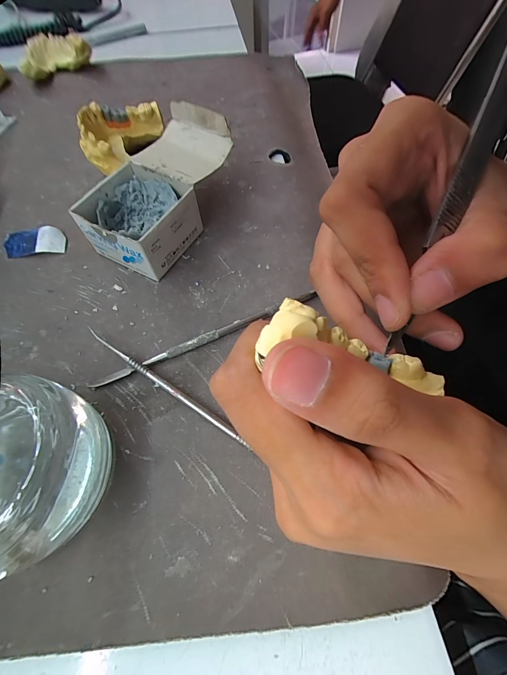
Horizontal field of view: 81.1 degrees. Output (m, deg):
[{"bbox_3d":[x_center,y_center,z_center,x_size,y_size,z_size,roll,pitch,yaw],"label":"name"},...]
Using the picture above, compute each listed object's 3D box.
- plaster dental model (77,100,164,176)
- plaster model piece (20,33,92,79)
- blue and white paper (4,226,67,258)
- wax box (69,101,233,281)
[{"bbox_3d":[-0.103,-0.158,0.232,0.031,0.039,0.067,22,65,11],"label":"plaster dental model"},{"bbox_3d":[-0.209,-0.296,0.311,0.068,0.028,0.047,-27,66,-13],"label":"plaster model piece"},{"bbox_3d":[-0.150,-0.066,0.205,0.036,0.007,0.021,-15,64,-7],"label":"blue and white paper"},{"bbox_3d":[-0.062,-0.095,0.196,0.055,0.048,0.114,27,66,13],"label":"wax box"}]

